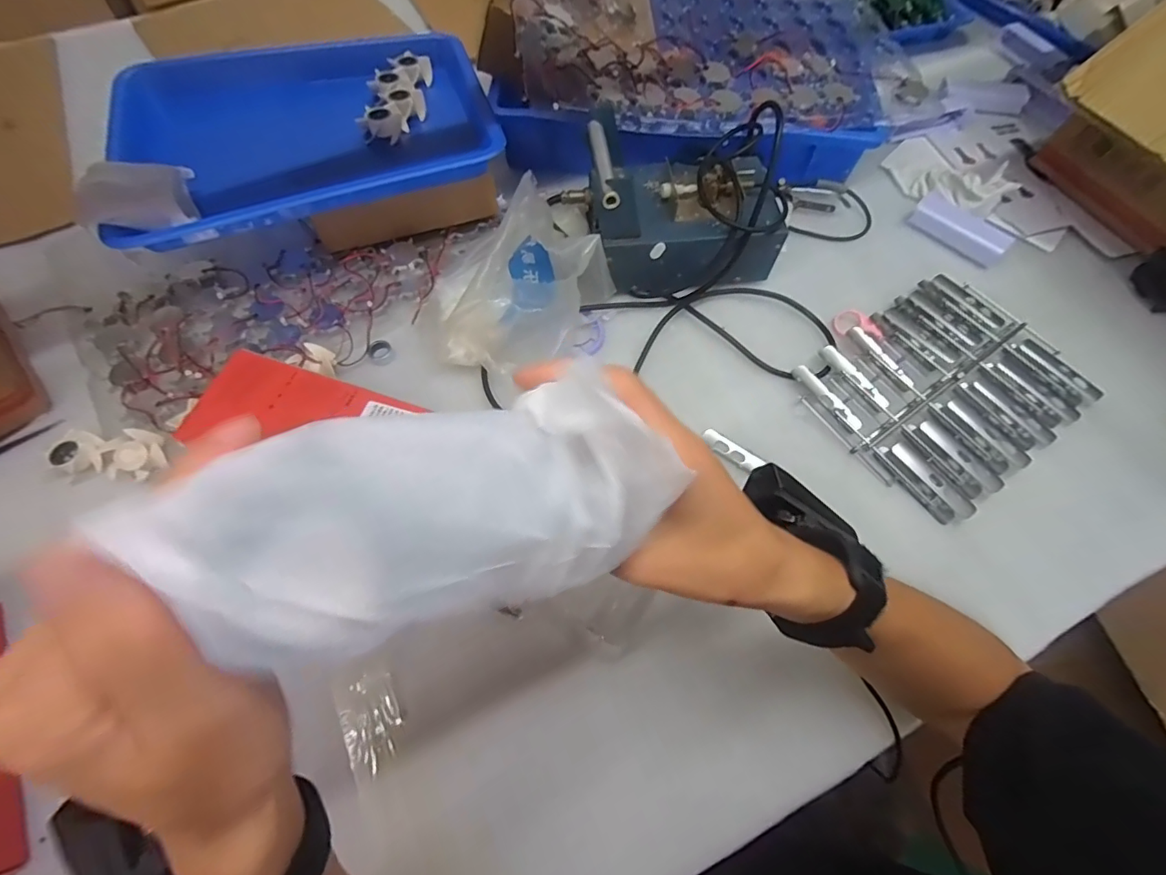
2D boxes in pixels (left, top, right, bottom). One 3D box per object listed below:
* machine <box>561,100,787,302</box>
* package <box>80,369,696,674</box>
[{"bbox_3d":[0.094,-0.227,0.488,0.196,0.110,0.127,-4,66,-2],"label":"machine"},{"bbox_3d":[-0.038,0.022,0.148,0.145,0.035,0.054,-10,65,-25],"label":"package"}]

